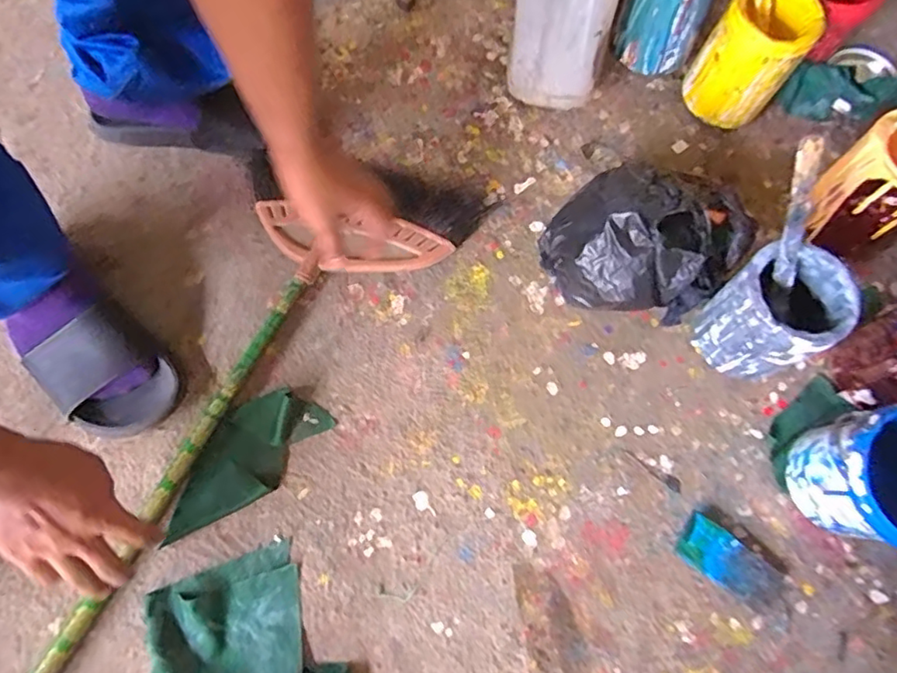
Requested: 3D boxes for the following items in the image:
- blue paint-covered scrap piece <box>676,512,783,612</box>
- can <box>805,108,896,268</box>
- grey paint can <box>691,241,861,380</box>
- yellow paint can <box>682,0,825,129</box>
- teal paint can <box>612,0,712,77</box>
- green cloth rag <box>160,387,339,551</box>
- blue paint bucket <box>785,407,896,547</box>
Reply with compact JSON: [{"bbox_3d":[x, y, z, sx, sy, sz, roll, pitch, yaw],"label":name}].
[{"bbox_3d":[0.280,0.226,0.592,0.101,0.017,0.048,35,74,10],"label":"blue paint-covered scrap piece"},{"bbox_3d":[0.468,-0.155,0.649,0.129,0.127,0.111,-33,74,-10],"label":"can"},{"bbox_3d":[0.323,-0.018,0.608,0.090,0.148,0.099,0,71,-1],"label":"grey paint can"},{"bbox_3d":[0.354,-0.329,0.708,0.101,0.134,0.105,36,74,10],"label":"yellow paint can"},{"bbox_3d":[0.269,-0.408,0.731,0.092,0.144,0.092,0,71,-1],"label":"teal paint can"},{"bbox_3d":[-0.217,0.130,0.610,0.083,0.036,0.188,39,75,11],"label":"green cloth rag"},{"bbox_3d":[0.415,0.135,0.565,0.132,0.135,0.126,0,71,-1],"label":"blue paint bucket"}]

